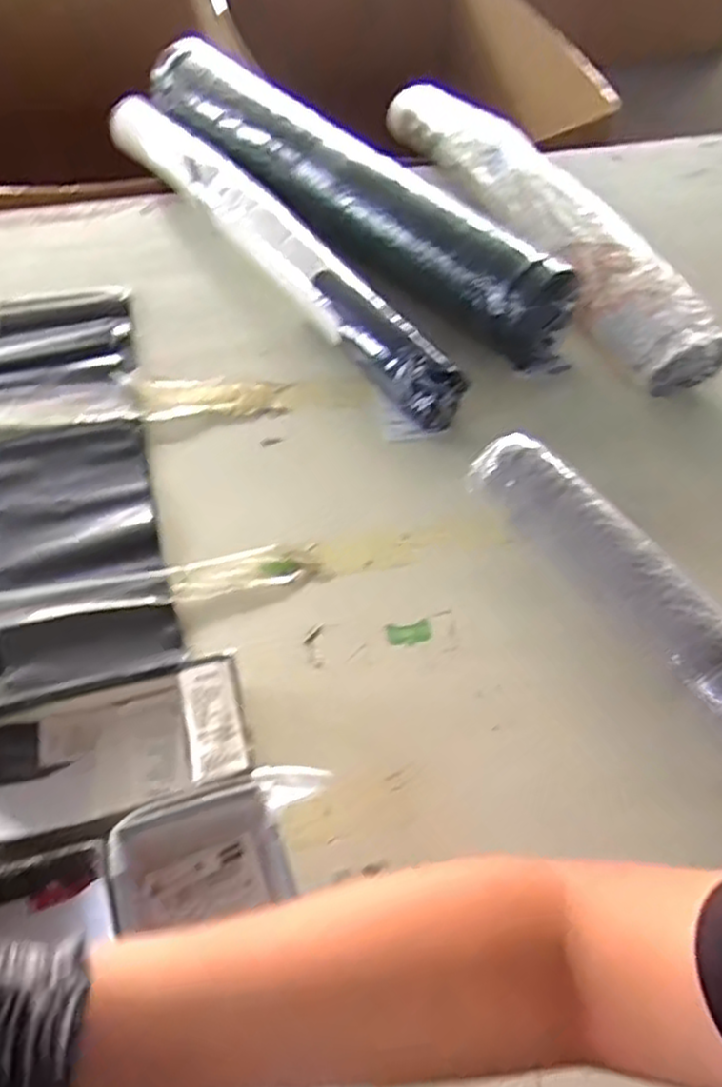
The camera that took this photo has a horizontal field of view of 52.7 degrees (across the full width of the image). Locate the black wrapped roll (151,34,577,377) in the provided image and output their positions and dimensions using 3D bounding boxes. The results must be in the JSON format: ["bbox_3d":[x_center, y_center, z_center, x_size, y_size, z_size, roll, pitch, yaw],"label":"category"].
[{"bbox_3d":[-0.030,-0.514,1.051,0.117,0.143,0.769,-37,63,-24],"label":"black wrapped roll"}]

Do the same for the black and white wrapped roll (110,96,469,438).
[{"bbox_3d":[-0.134,-0.422,1.007,0.081,0.082,0.814,-29,60,-20],"label":"black and white wrapped roll"}]

